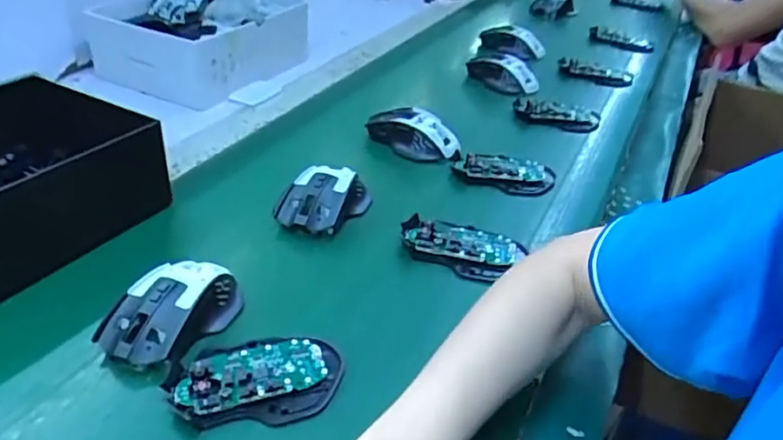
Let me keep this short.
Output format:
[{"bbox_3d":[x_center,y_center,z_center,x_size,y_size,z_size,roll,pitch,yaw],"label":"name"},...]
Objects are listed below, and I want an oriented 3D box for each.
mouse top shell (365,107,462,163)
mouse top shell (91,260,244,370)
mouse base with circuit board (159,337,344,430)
[{"bbox_3d":[0.026,-0.105,0.723,0.113,0.040,0.074,9,33,6],"label":"mouse top shell"},{"bbox_3d":[-0.157,0.061,0.453,0.060,0.032,0.107,26,38,28],"label":"mouse top shell"},{"bbox_3d":[-0.092,0.107,0.421,0.112,0.021,0.067,-1,33,-9],"label":"mouse base with circuit board"}]

